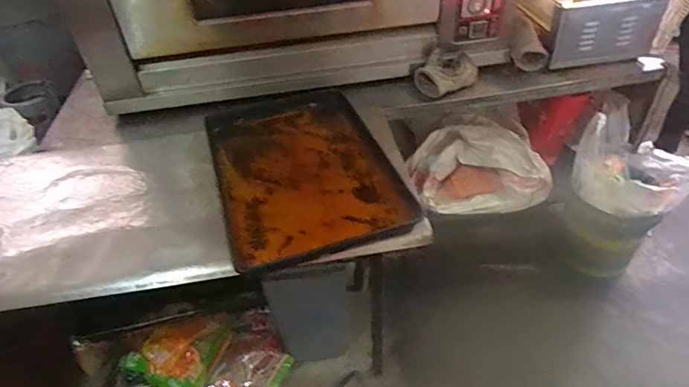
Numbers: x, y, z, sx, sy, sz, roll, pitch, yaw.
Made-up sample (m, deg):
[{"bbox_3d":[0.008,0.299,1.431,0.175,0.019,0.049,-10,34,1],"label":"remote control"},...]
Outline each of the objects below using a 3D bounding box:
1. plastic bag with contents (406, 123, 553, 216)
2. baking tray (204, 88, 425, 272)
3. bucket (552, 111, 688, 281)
[{"bbox_3d":[0.514,-0.098,1.844,0.504,0.298,0.267,-5,41,0],"label":"plastic bag with contents"},{"bbox_3d":[-0.110,-0.083,1.188,0.423,0.064,0.645,-14,42,-10],"label":"baking tray"},{"bbox_3d":[0.998,0.001,1.658,0.346,0.542,0.332,21,47,27],"label":"bucket"}]

